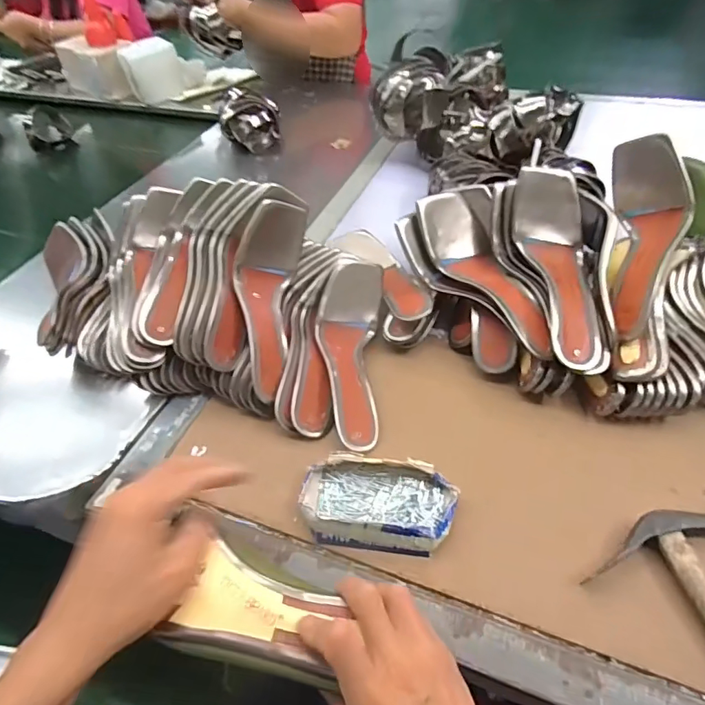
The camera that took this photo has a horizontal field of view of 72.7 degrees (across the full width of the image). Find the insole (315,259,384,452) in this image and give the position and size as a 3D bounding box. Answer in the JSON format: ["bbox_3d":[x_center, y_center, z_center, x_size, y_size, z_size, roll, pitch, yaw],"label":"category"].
[{"bbox_3d":[-0.003,0.000,0.537,0.072,0.051,0.222,-2,59,4],"label":"insole"}]

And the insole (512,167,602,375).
[{"bbox_3d":[0.219,-0.087,0.507,0.070,0.046,0.226,-2,68,4],"label":"insole"}]

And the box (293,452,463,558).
[{"bbox_3d":[0.022,0.137,0.436,0.135,0.034,0.080,6,48,10],"label":"box"}]

